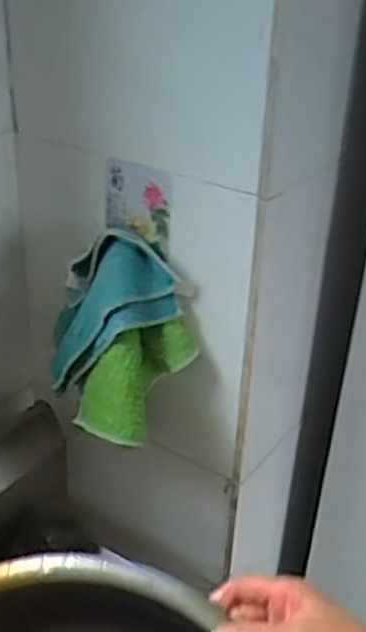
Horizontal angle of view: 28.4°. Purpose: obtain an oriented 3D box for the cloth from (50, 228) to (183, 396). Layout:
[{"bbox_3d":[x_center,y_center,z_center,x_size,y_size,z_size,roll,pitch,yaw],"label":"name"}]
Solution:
[{"bbox_3d":[-0.063,-0.004,0.653,0.111,0.139,0.075,-2,29,-9],"label":"cloth"}]

